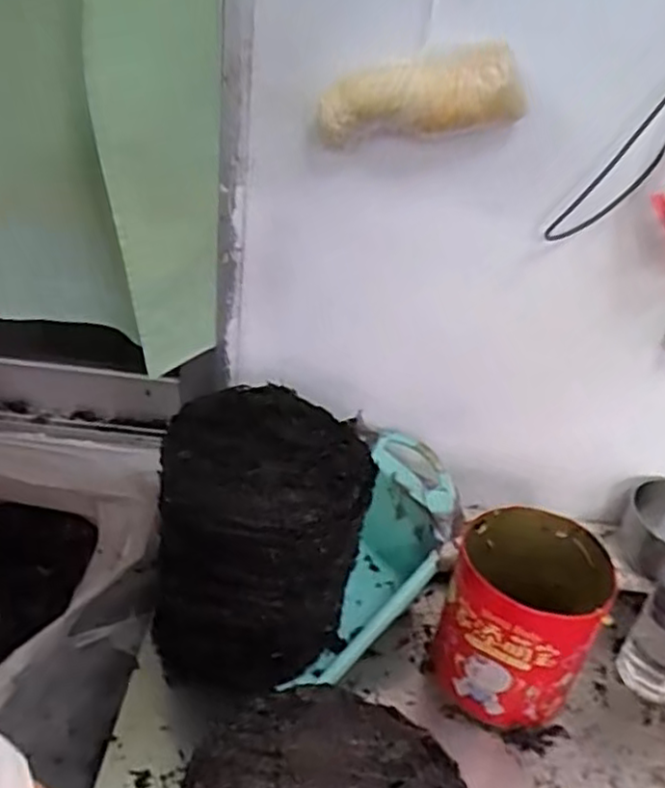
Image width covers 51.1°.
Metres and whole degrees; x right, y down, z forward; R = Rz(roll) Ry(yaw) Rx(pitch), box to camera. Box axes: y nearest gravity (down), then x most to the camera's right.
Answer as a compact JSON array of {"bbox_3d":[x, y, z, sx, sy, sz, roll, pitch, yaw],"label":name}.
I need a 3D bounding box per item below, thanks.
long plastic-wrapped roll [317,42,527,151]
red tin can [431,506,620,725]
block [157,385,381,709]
[{"bbox_3d":[0.090,-0.299,0.706,0.209,0.081,0.052,-7,31,5],"label":"long plastic-wrapped roll"},{"bbox_3d":[0.209,0.250,0.784,0.152,0.179,0.166,4,32,-3],"label":"red tin can"},{"bbox_3d":[-0.074,0.163,0.756,0.204,0.269,0.188,10,32,6],"label":"block"}]

